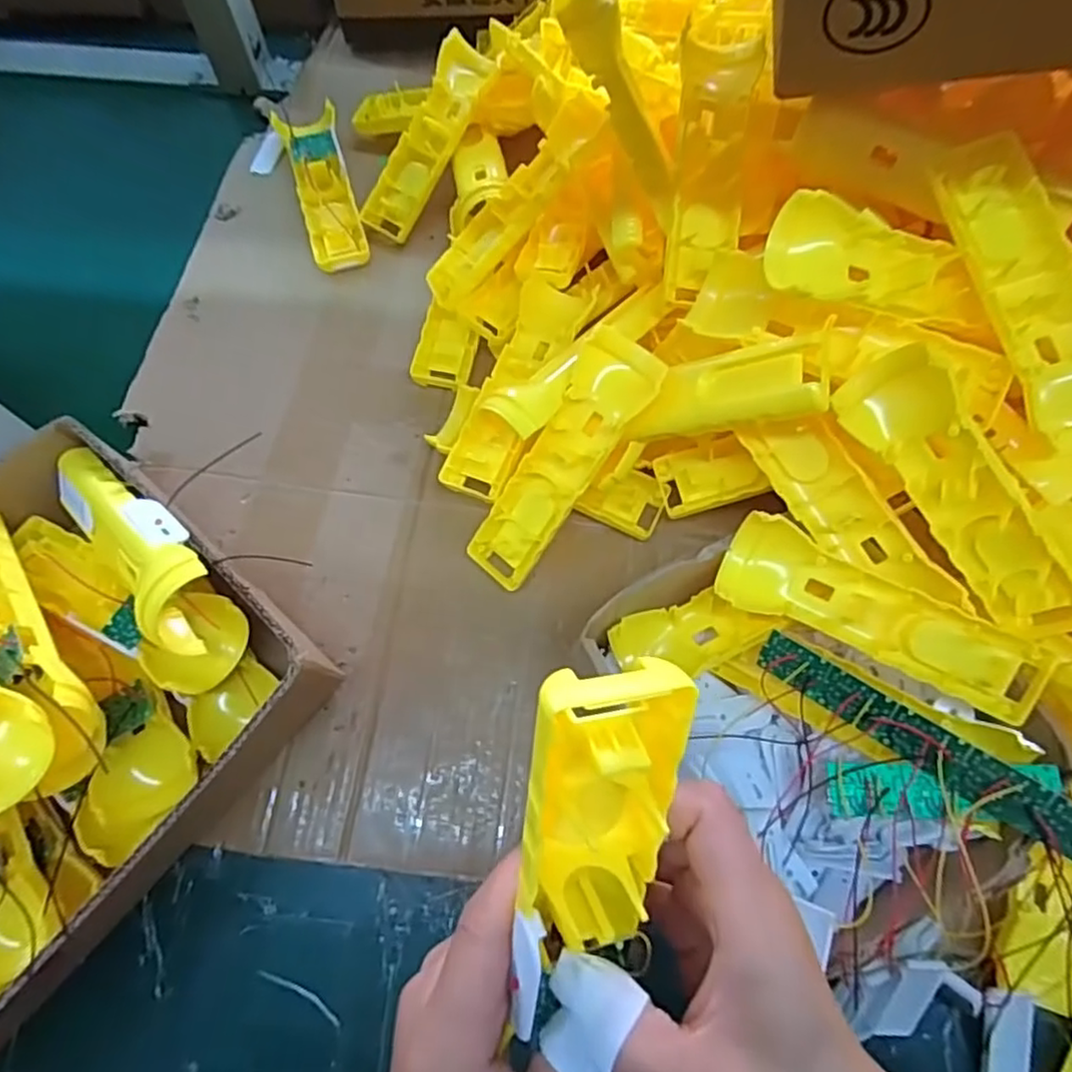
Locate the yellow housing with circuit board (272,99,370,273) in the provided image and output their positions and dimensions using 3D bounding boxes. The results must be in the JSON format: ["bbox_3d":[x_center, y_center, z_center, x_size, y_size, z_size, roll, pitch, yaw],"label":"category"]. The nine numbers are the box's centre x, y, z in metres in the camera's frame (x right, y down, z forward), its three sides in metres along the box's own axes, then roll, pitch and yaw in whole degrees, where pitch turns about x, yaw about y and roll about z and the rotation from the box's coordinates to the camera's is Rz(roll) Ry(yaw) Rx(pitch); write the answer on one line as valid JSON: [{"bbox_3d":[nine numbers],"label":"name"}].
[{"bbox_3d":[-0.175,-0.286,0.552,0.046,0.030,0.149,-16,69,-7],"label":"yellow housing with circuit board"}]

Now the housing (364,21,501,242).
[{"bbox_3d":[-0.085,-0.317,0.539,0.044,0.023,0.159,29,94,11],"label":"housing"}]

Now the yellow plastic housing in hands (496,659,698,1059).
[{"bbox_3d":[0.019,0.080,0.192,0.041,0.096,0.021,4,27,1],"label":"yellow plastic housing in hands"}]

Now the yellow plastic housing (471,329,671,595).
[{"bbox_3d":[0.015,-0.042,0.406,0.045,0.023,0.164,38,110,14],"label":"yellow plastic housing"}]

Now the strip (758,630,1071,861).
[{"bbox_3d":[0.192,0.104,0.334,0.172,0.007,0.026,32,113,30],"label":"strip"}]

